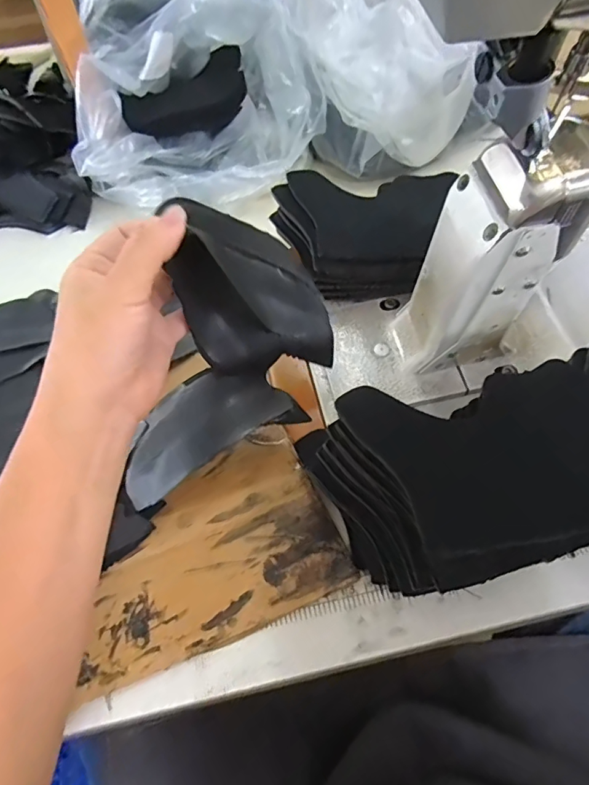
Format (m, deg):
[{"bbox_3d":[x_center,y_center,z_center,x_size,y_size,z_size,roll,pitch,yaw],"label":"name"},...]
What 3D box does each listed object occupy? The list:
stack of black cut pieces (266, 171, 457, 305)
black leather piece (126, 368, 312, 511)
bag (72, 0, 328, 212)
[{"bbox_3d":[0.063,-0.128,0.404,0.158,0.066,0.119,-4,56,2],"label":"stack of black cut pieces"},{"bbox_3d":[-0.064,0.024,0.341,0.128,0.053,0.063,-26,58,-12],"label":"black leather piece"},{"bbox_3d":[-0.094,-0.302,0.485,0.192,0.144,0.240,32,65,23],"label":"bag"}]

